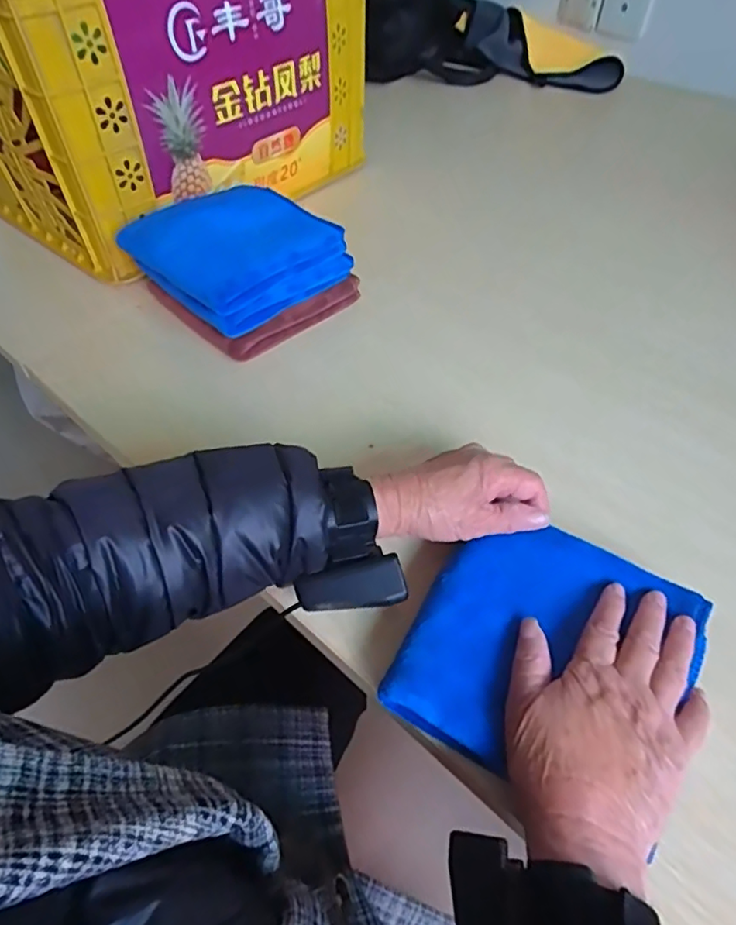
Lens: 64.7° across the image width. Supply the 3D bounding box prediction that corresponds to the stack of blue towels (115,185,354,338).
[{"bbox_3d":[-0.147,-0.231,0.620,0.180,0.051,0.191,-36,58,-26],"label":"stack of blue towels"}]

